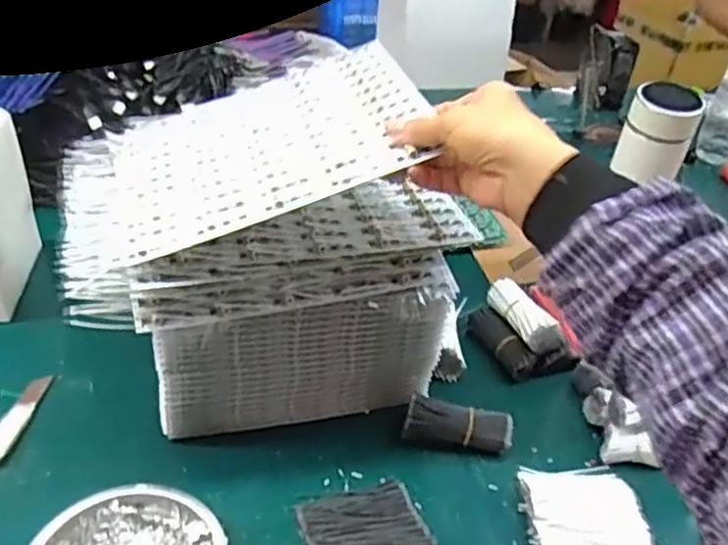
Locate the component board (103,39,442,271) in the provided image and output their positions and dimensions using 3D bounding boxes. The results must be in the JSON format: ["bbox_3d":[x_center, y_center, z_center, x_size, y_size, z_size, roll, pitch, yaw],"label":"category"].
[{"bbox_3d":[-0.073,-0.098,0.498,0.237,0.007,0.183,-21,42,-4],"label":"component board"}]

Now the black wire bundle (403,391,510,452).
[{"bbox_3d":[0.081,0.131,0.571,0.089,0.037,0.026,10,38,5],"label":"black wire bundle"}]

